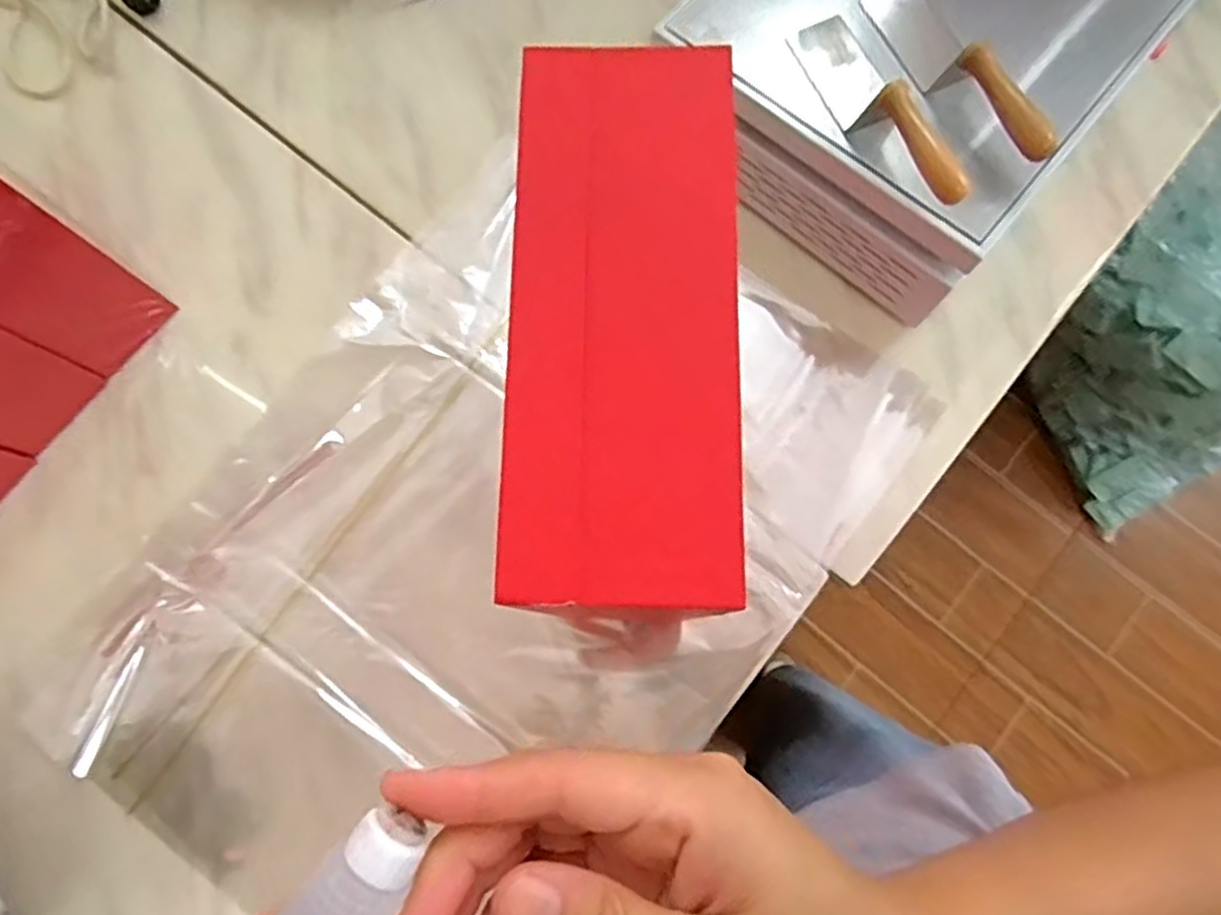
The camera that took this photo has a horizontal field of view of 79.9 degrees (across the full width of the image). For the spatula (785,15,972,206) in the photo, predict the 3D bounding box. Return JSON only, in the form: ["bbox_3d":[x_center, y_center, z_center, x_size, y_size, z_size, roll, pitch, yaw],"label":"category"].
[{"bbox_3d":[0.198,-0.259,0.532,0.047,0.039,0.189,-26,63,-5],"label":"spatula"}]

